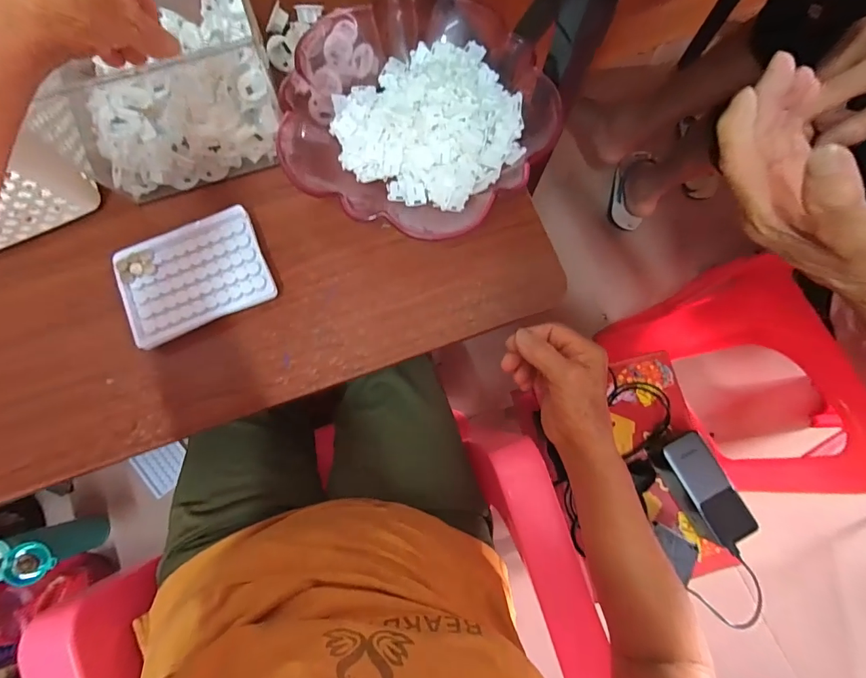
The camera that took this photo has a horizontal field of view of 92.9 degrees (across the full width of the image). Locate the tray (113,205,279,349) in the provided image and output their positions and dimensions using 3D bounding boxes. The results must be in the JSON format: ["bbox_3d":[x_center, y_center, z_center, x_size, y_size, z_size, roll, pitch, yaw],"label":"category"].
[{"bbox_3d":[-0.223,-0.059,0.390,0.127,0.021,0.097,-24,79,-5],"label":"tray"}]

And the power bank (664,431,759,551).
[{"bbox_3d":[0.330,0.177,0.495,0.048,0.027,0.133,-34,87,10],"label":"power bank"}]

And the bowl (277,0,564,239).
[{"bbox_3d":[-0.012,-0.220,0.407,0.248,0.063,0.227,0,78,0],"label":"bowl"}]

